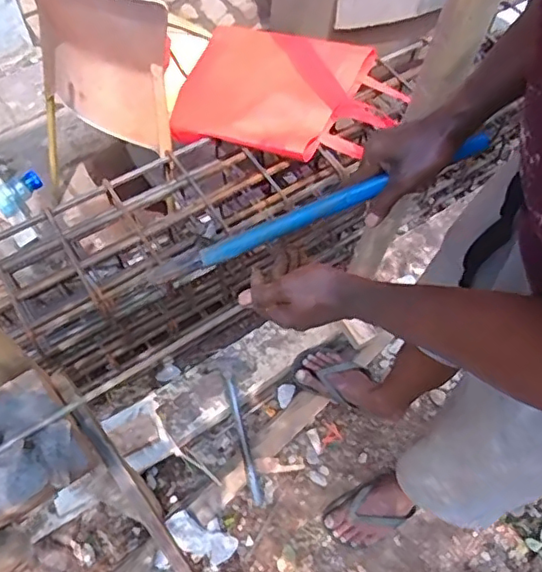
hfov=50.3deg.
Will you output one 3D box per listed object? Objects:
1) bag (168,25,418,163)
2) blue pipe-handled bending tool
[{"bbox_3d":[0.039,-0.404,1.202,0.441,0.064,0.337,15,63,5],"label":"bag"},{"bbox_3d":[0.053,-0.084,0.650,0.403,0.020,0.022,-22,66,0],"label":"blue pipe-handled bending tool"}]

